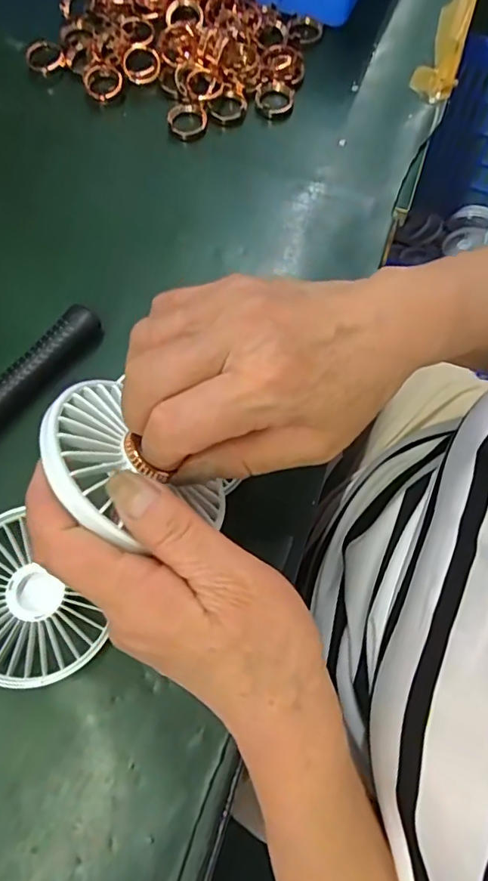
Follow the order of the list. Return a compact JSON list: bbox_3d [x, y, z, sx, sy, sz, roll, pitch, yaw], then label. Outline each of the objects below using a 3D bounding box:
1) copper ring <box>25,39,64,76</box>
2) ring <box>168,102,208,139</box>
[{"bbox_3d":[-0.147,-0.283,0.396,0.027,0.012,0.022,-25,104,2],"label":"copper ring"},{"bbox_3d":[-0.040,-0.225,0.379,0.028,0.010,0.026,0,73,1],"label":"ring"}]

